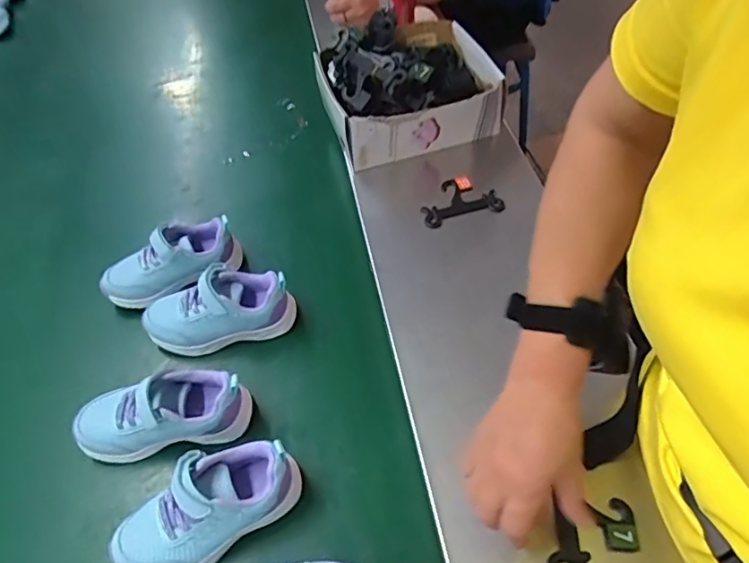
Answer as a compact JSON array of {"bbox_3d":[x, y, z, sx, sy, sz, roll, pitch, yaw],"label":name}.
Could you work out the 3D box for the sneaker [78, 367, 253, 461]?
[{"bbox_3d":[-0.209,0.126,0.525,0.166,0.077,0.072,-12,54,-2],"label":"sneaker"}]

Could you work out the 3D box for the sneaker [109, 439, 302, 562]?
[{"bbox_3d":[-0.146,0.195,0.464,0.158,0.074,0.068,-29,57,-14],"label":"sneaker"}]

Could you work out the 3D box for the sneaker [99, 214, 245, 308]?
[{"bbox_3d":[-0.246,-0.027,0.641,0.164,0.072,0.071,-28,56,-13],"label":"sneaker"}]

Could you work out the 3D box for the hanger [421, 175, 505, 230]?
[{"bbox_3d":[0.107,-0.107,0.689,0.100,0.012,0.074,-13,51,-5],"label":"hanger"}]

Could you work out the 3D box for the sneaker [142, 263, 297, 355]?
[{"bbox_3d":[-0.174,0.027,0.602,0.162,0.073,0.076,-13,54,-3],"label":"sneaker"}]

